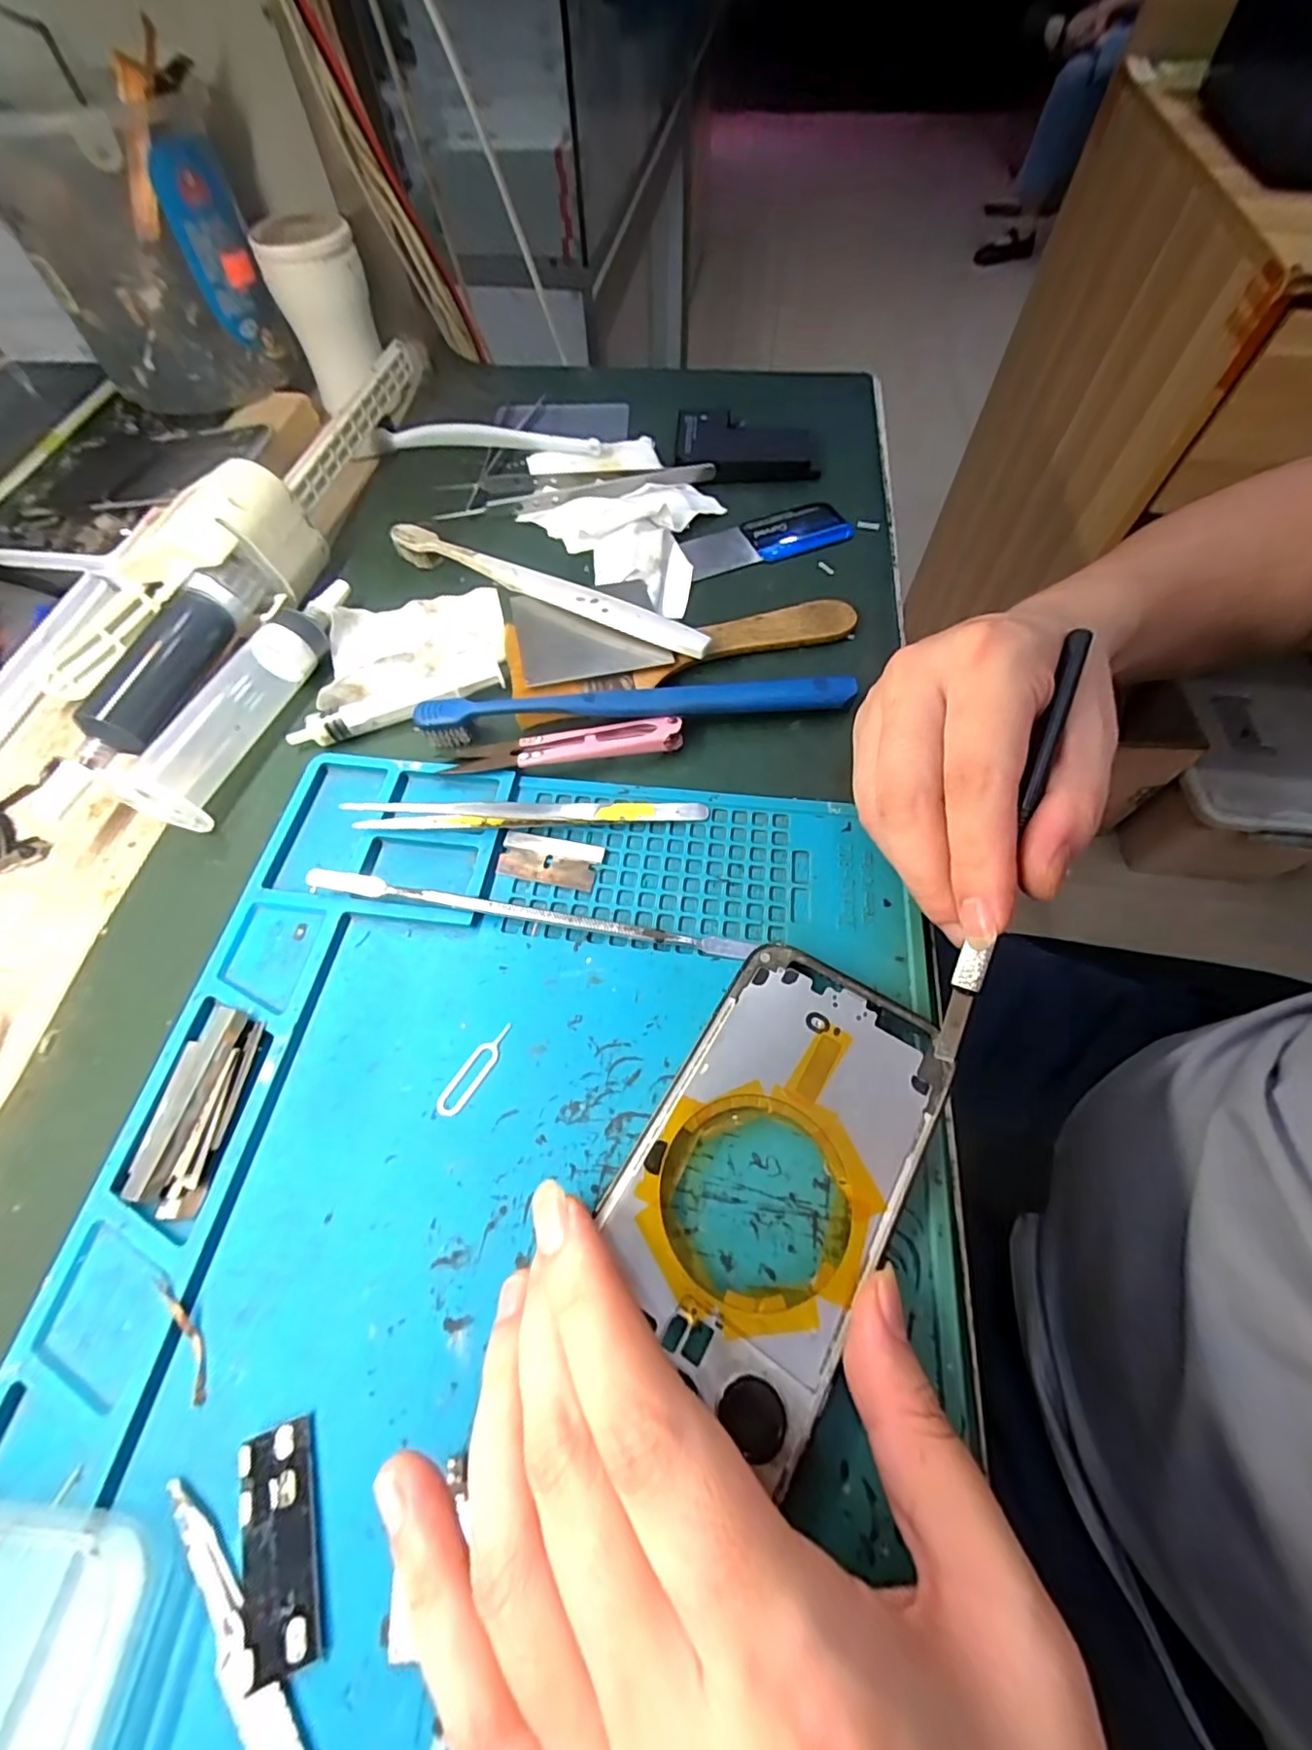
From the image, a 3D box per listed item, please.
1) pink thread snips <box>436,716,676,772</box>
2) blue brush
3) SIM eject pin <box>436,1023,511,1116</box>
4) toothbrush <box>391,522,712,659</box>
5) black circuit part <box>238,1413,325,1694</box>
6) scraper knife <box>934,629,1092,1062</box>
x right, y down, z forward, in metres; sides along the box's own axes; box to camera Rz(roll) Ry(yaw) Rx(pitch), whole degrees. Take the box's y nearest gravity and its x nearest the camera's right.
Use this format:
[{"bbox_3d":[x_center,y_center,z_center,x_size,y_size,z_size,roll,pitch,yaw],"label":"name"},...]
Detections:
[{"bbox_3d":[-0.039,-0.054,0.248,0.099,0.009,0.021,-5,62,-1],"label":"pink thread snips"},{"bbox_3d":[-0.008,-0.072,0.253,0.183,0.013,0.013,-4,62,-1],"label":"blue brush"},{"bbox_3d":[-0.058,0.063,0.192,0.008,0.004,0.033,30,67,17],"label":"SIM eject pin"},{"bbox_3d":[-0.056,-0.139,0.290,0.182,0.016,0.014,27,66,15],"label":"toothbrush"},{"bbox_3d":[-0.089,0.158,0.139,0.016,0.004,0.043,-18,63,-8],"label":"black circuit part"},{"bbox_3d":[0.109,-0.008,0.181,0.008,0.006,0.135,18,88,11],"label":"scraper knife"}]

